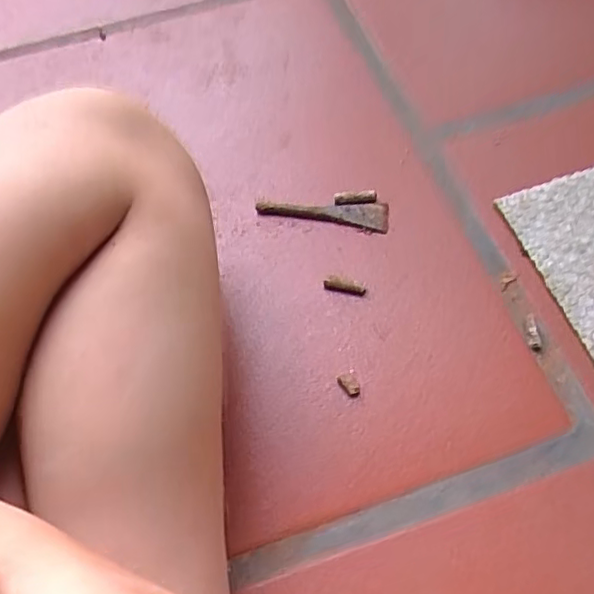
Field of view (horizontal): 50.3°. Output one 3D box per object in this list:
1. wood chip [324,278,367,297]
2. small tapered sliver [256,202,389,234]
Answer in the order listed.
[{"bbox_3d":[0.035,-0.007,0.459,0.030,0.006,0.008,12,62,10],"label":"wood chip"},{"bbox_3d":[0.021,-0.068,0.496,0.101,0.005,0.024,10,60,8],"label":"small tapered sliver"}]

